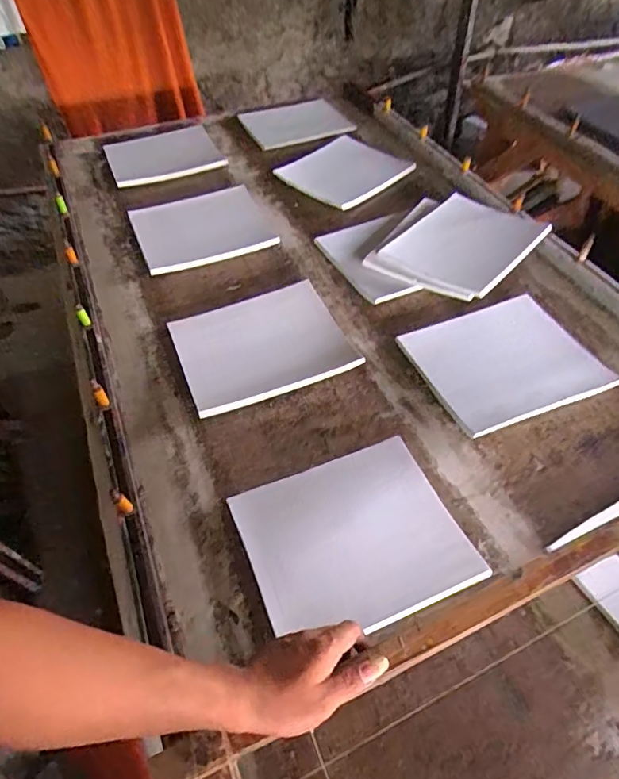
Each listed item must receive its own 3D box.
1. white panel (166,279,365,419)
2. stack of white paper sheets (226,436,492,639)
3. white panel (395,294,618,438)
[{"bbox_3d":[-0.082,-0.079,0.882,0.277,0.025,0.233,-18,52,-14],"label":"white panel"},{"bbox_3d":[0.052,0.190,0.660,0.256,0.013,0.221,-22,58,-8],"label":"stack of white paper sheets"},{"bbox_3d":[0.314,-0.049,0.845,0.268,0.033,0.237,-19,52,-14],"label":"white panel"}]

